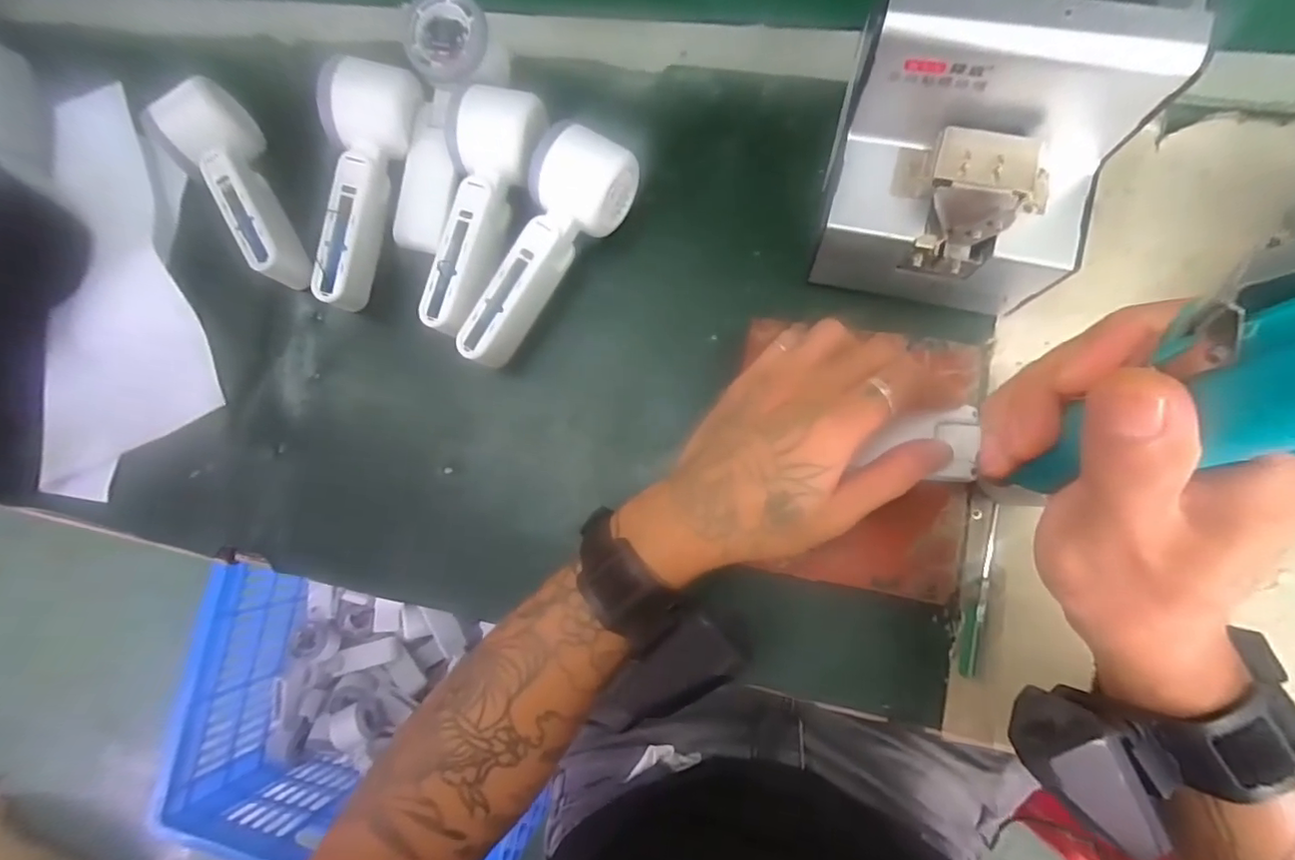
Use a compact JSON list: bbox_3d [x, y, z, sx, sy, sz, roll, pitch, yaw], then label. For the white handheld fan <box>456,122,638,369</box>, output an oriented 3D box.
[{"bbox_3d":[-0.065,-0.113,0.366,0.049,0.046,0.160,27,86,11],"label":"white handheld fan"}]

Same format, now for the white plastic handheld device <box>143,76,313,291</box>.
[{"bbox_3d":[-0.280,-0.170,0.389,0.052,0.051,0.145,-38,79,1],"label":"white plastic handheld device"}]

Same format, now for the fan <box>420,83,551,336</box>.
[{"bbox_3d":[-0.106,-0.140,0.366,0.051,0.049,0.155,9,83,9],"label":"fan"}]

